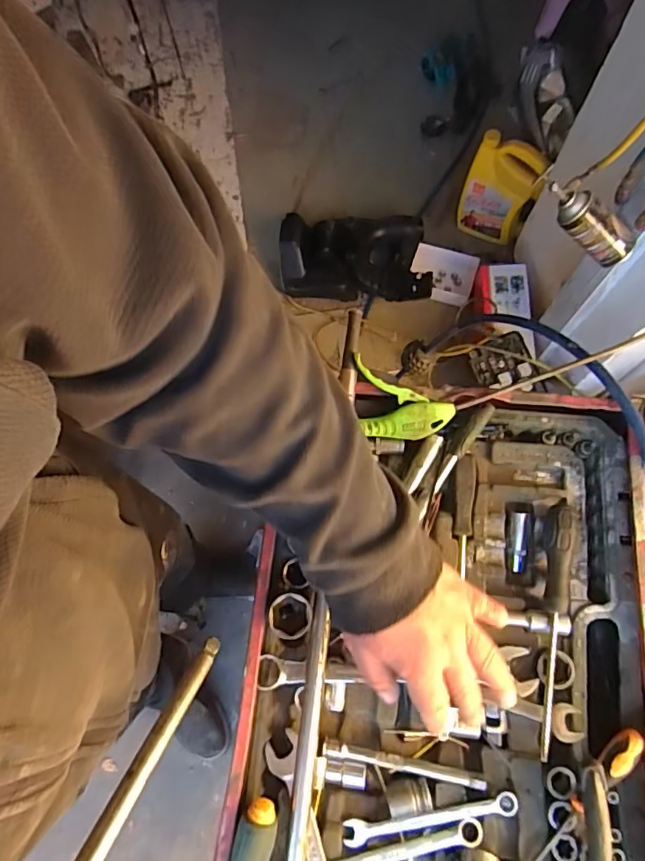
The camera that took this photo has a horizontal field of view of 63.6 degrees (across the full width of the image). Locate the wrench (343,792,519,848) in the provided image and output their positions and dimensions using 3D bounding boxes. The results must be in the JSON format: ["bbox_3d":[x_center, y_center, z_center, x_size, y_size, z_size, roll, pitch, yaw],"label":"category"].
[{"bbox_3d":[0.097,0.355,0.474,0.159,0.011,0.020,-14,66,6],"label":"wrench"}]

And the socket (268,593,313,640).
[{"bbox_3d":[-0.030,0.180,0.504,0.041,0.042,0.041,-1,73,2],"label":"socket"}]

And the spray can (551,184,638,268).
[{"bbox_3d":[0.439,-0.338,0.852,0.182,0.056,0.051,36,76,-14],"label":"spray can"}]

